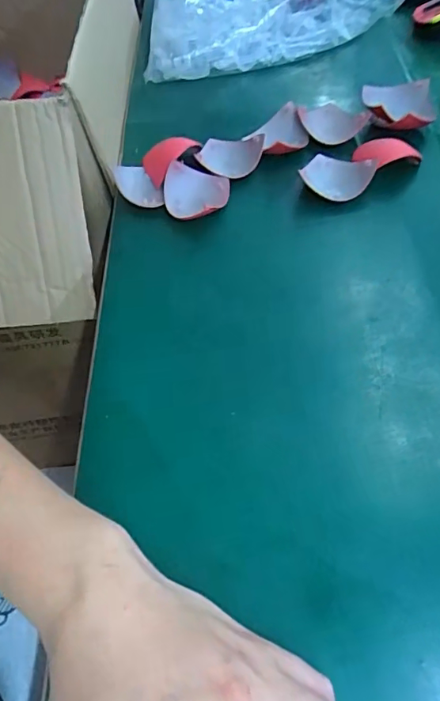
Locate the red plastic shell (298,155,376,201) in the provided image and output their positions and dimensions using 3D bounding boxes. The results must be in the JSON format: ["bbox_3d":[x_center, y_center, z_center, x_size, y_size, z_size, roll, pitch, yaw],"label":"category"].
[{"bbox_3d":[0.101,-0.151,0.423,0.057,0.024,0.050,18,59,16],"label":"red plastic shell"}]

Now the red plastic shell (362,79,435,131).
[{"bbox_3d":[0.170,-0.230,0.466,0.063,0.024,0.056,-3,56,3],"label":"red plastic shell"}]

